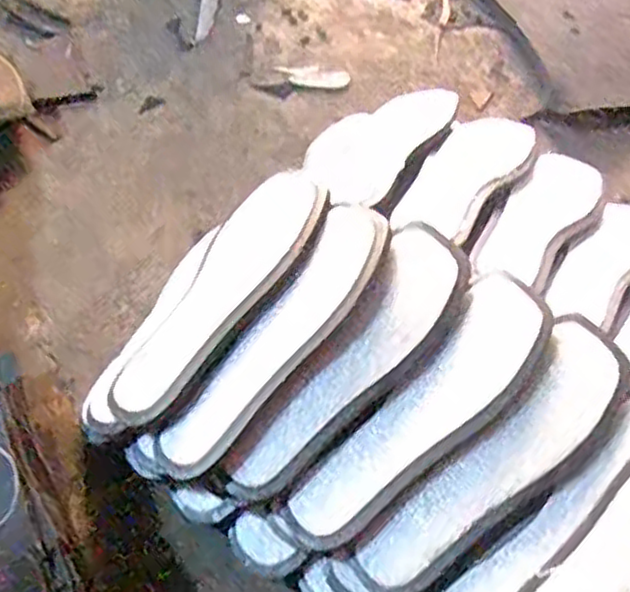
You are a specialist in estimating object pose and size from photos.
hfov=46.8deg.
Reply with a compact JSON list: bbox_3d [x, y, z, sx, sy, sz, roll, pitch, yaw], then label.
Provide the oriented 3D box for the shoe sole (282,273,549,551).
[{"bbox_3d":[0.079,0.086,0.528,0.240,0.009,0.069,-44,69,-7],"label":"shoe sole"}]

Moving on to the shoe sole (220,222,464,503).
[{"bbox_3d":[0.026,0.052,0.543,0.067,0.017,0.242,39,79,18],"label":"shoe sole"}]

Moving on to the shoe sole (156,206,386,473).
[{"bbox_3d":[-0.025,0.031,0.546,0.065,0.018,0.246,35,76,17],"label":"shoe sole"}]

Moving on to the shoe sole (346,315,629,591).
[{"bbox_3d":[0.131,0.120,0.522,0.245,0.021,0.071,-42,68,-5],"label":"shoe sole"}]

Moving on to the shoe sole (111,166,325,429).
[{"bbox_3d":[-0.073,-0.006,0.576,0.071,0.024,0.242,32,72,14],"label":"shoe sole"}]

